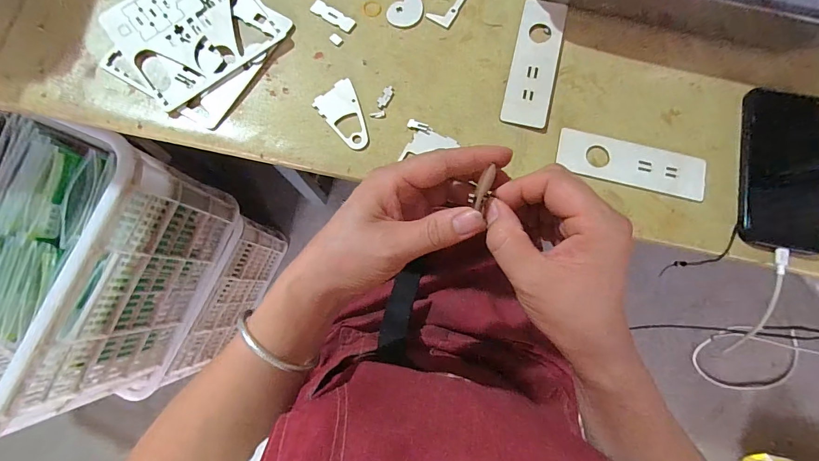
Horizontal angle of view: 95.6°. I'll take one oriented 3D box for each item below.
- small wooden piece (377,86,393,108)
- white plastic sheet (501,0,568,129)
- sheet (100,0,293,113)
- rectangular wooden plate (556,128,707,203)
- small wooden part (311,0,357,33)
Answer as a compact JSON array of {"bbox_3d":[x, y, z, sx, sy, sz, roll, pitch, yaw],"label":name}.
[{"bbox_3d":[-0.025,-0.136,0.375,0.010,0.004,0.026,27,82,4],"label":"small wooden piece"},{"bbox_3d":[0.132,-0.176,0.386,0.047,0.005,0.144,14,79,2],"label":"white plastic sheet"},{"bbox_3d":[-0.229,-0.209,0.384,0.162,0.005,0.140,-38,82,-6],"label":"sheet"},{"bbox_3d":[0.221,-0.066,0.368,0.145,0.006,0.042,15,79,2],"label":"rectangular wooden plate"},{"bbox_3d":[-0.081,-0.227,0.392,0.050,0.004,0.016,32,80,5],"label":"small wooden part"}]

